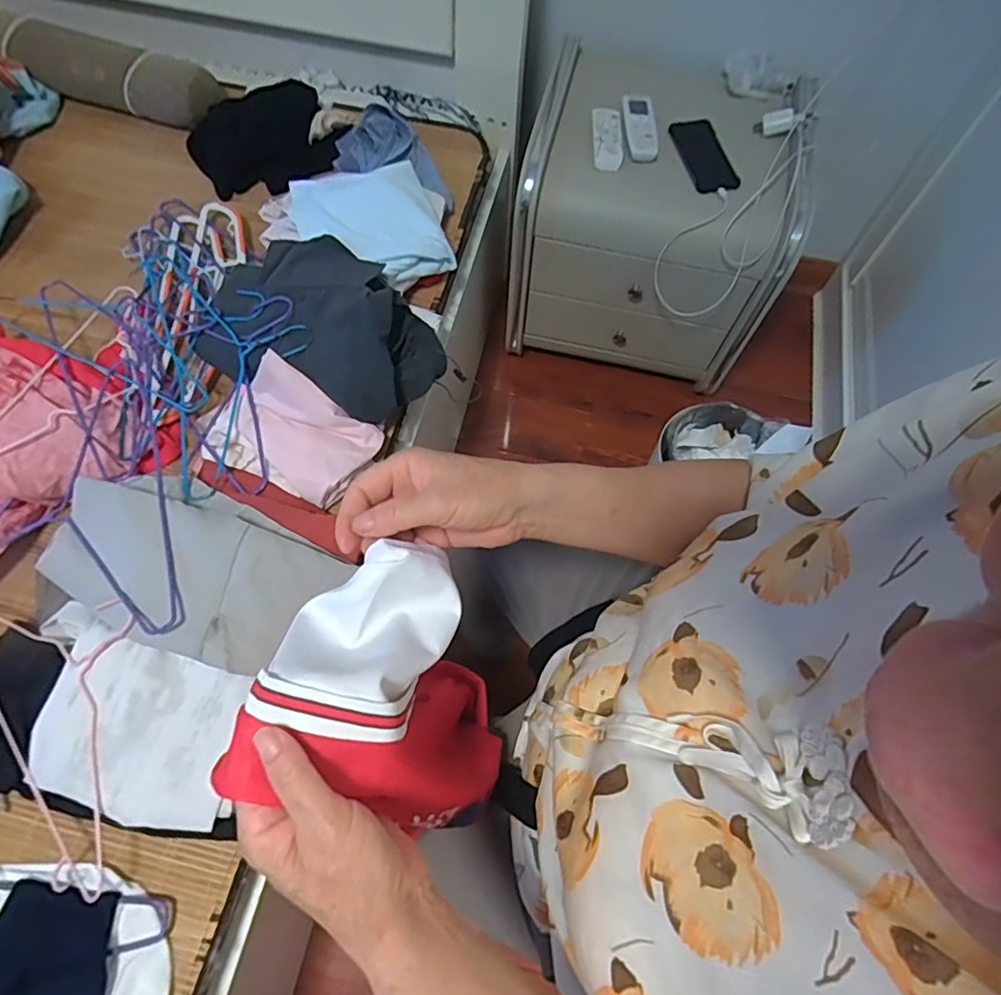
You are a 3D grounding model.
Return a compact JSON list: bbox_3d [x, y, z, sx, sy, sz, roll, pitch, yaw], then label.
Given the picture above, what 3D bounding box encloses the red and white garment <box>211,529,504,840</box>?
[{"bbox_3d":[-0.070,0.140,0.441,0.137,0.258,0.148,6,65,1],"label":"red and white garment"}]

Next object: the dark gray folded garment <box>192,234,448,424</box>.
[{"bbox_3d":[-0.259,-0.248,0.789,0.351,0.103,0.233,34,68,12],"label":"dark gray folded garment"}]

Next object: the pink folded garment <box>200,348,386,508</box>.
[{"bbox_3d":[-0.276,-0.087,0.748,0.206,0.069,0.135,26,67,9],"label":"pink folded garment"}]

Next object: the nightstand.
[{"bbox_3d":[0.299,-0.554,1.225,0.508,0.423,0.433,10,65,2],"label":"nightstand"}]

